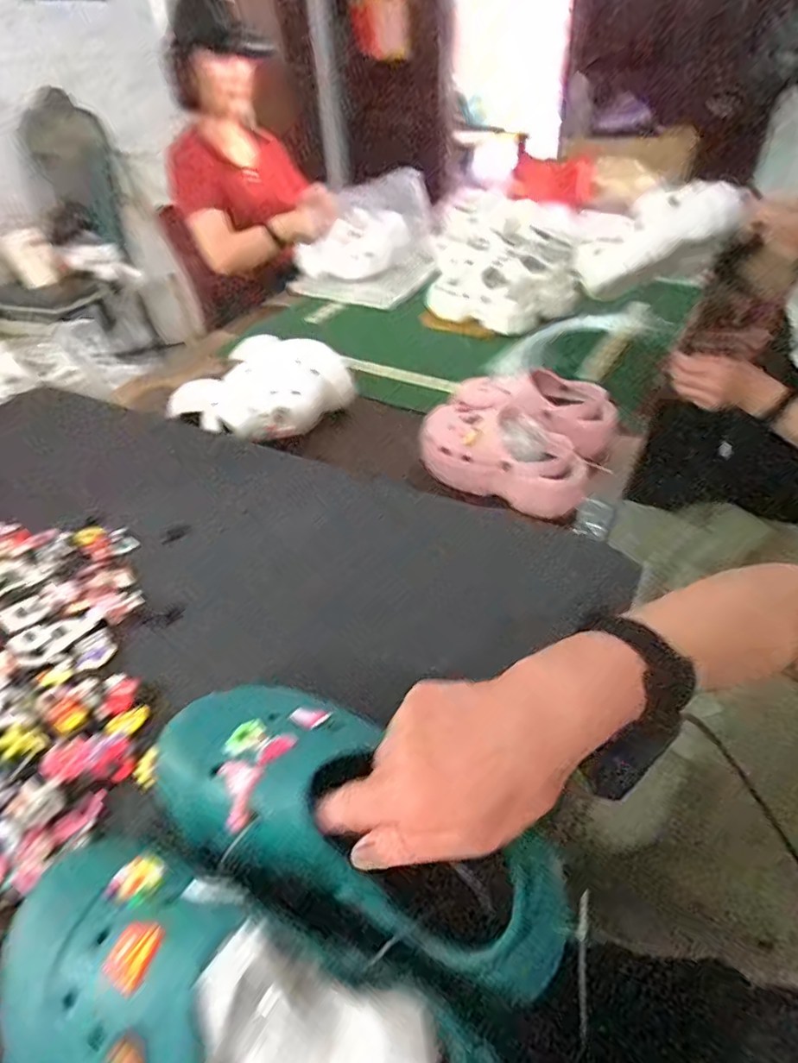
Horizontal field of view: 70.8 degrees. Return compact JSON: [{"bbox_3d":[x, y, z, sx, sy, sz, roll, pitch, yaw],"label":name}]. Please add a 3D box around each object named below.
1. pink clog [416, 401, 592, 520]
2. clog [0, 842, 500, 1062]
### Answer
[{"bbox_3d":[0.144,-0.115,0.815,0.260,0.099,0.095,26,49,30],"label":"pink clog"},{"bbox_3d":[-0.080,0.218,0.239,0.249,0.082,0.101,8,42,19],"label":"clog"}]

